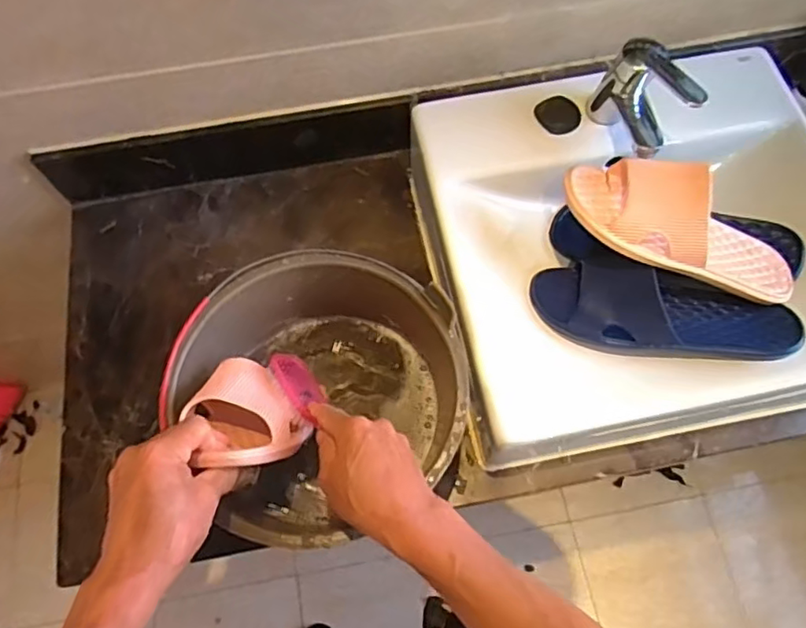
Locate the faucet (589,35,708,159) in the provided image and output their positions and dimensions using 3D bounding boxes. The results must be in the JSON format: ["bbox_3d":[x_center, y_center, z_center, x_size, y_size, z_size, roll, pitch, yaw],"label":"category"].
[{"bbox_3d":[0.255,-0.226,0.647,0.052,0.101,0.116,-21,68,-7],"label":"faucet"}]

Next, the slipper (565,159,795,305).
[{"bbox_3d":[0.285,-0.087,0.592,0.253,0.074,0.096,27,70,-1],"label":"slipper"}]

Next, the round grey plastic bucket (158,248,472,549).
[{"bbox_3d":[-0.082,0.099,0.640,0.276,0.171,0.275,0,67,1],"label":"round grey plastic bucket"}]

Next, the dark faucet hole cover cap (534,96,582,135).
[{"bbox_3d":[0.183,-0.234,0.710,0.044,0.004,0.048,-1,84,7],"label":"dark faucet hole cover cap"}]

